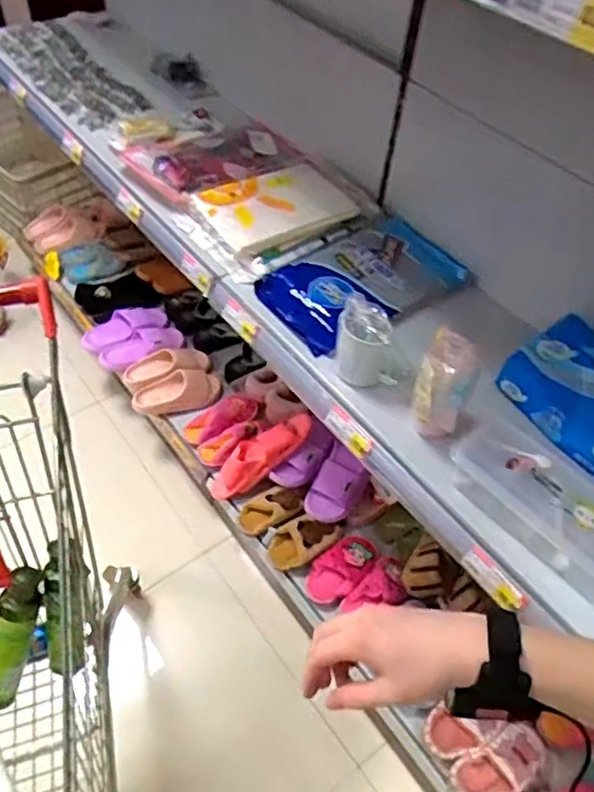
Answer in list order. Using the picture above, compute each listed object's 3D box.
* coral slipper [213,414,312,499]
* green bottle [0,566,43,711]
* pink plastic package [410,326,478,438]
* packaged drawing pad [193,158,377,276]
[{"bbox_3d":[-0.088,0.137,1.438,0.286,0.057,0.097,-38,59,-1],"label":"coral slipper"},{"bbox_3d":[-0.414,0.361,0.898,0.048,0.230,0.052,18,8,11],"label":"green bottle"},{"bbox_3d":[0.192,-0.002,0.834,0.074,0.157,0.076,21,51,13],"label":"pink plastic package"},{"bbox_3d":[-0.031,-0.352,1.147,0.270,0.050,0.224,-26,57,-24],"label":"packaged drawing pad"}]

